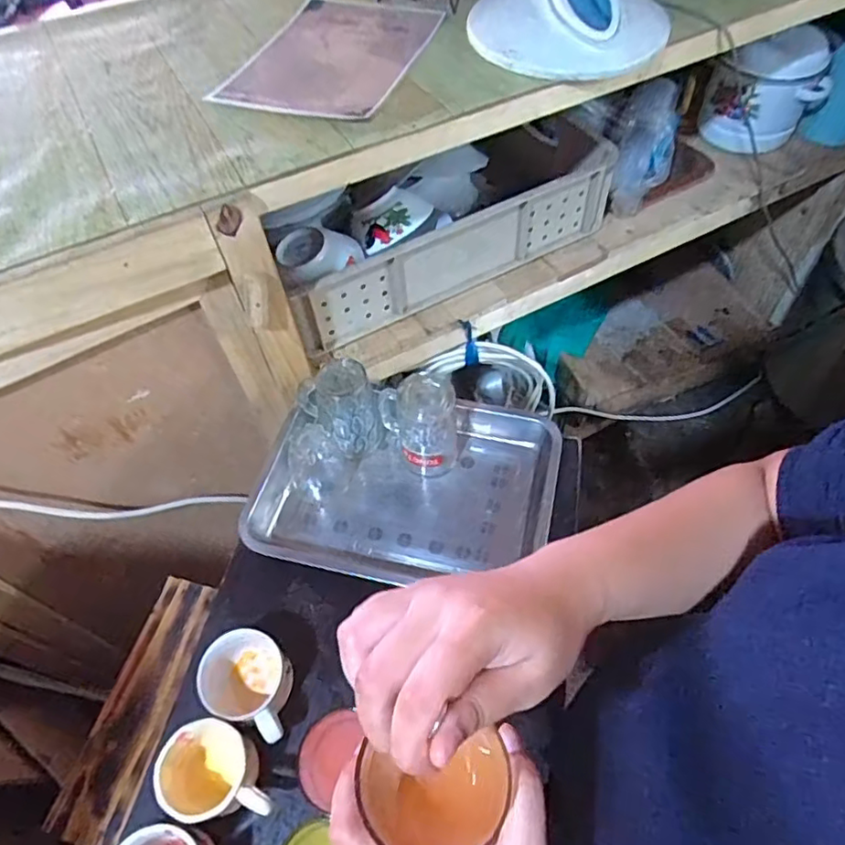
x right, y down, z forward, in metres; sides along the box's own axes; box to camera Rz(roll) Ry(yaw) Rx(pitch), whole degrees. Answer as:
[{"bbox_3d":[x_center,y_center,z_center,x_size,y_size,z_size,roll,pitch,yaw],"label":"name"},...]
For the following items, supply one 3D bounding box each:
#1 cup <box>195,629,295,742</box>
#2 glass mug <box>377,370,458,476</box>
[{"bbox_3d":[-0.166,0.258,0.594,0.096,0.060,0.078,18,59,13],"label":"cup"},{"bbox_3d":[-0.006,0.007,0.720,0.094,0.140,0.065,-1,56,1],"label":"glass mug"}]

